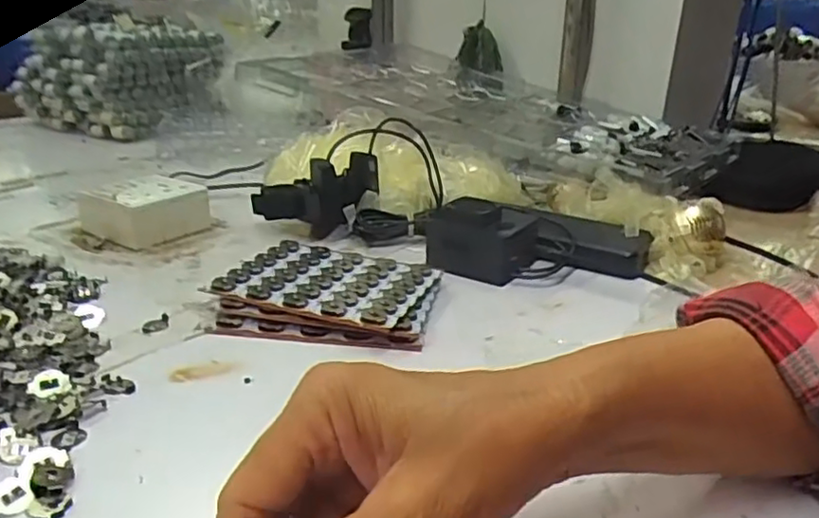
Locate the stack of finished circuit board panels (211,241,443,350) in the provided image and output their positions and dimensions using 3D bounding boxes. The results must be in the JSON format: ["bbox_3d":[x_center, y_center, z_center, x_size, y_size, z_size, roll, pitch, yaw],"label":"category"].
[{"bbox_3d":[-0.060,0.024,0.488,0.155,0.020,0.125,5,22,7],"label":"stack of finished circuit board panels"}]

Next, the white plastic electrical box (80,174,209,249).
[{"bbox_3d":[-0.252,-0.050,0.616,0.090,0.048,0.084,15,25,29],"label":"white plastic electrical box"}]

